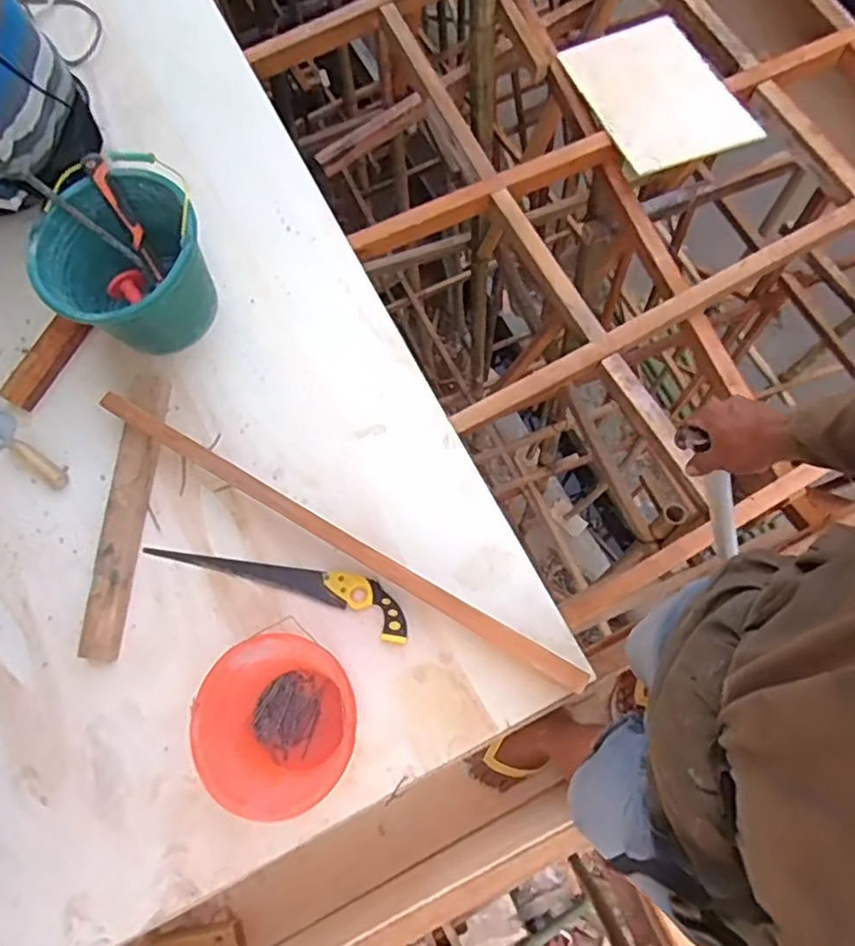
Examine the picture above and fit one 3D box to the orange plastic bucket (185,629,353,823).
[{"bbox_3d":[-0.224,0.381,1.006,0.222,0.157,0.239,-1,74,3],"label":"orange plastic bucket"}]

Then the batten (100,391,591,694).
[{"bbox_3d":[-0.169,0.100,1.118,0.972,0.039,0.043,29,78,11],"label":"batten"}]

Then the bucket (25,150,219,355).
[{"bbox_3d":[-0.555,-0.389,1.250,0.295,0.229,0.294,-16,74,-1],"label":"bucket"}]

